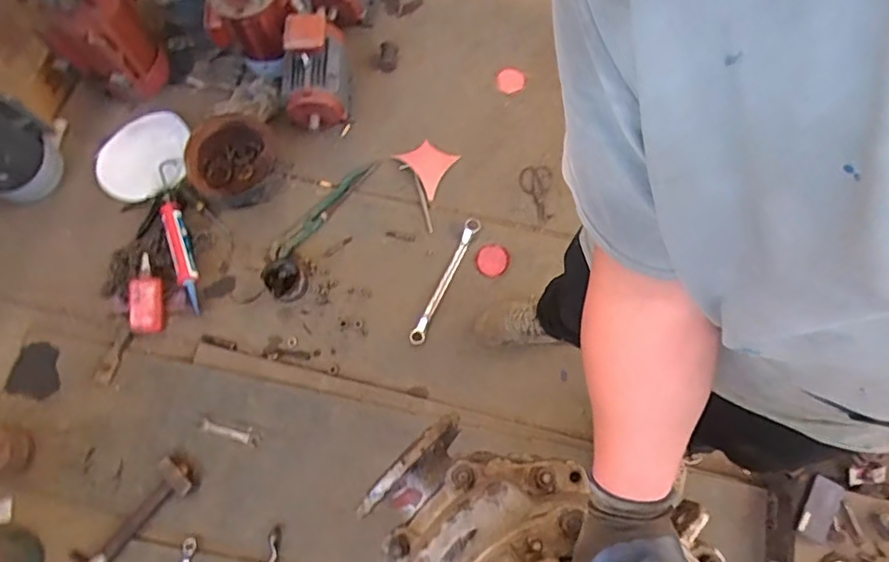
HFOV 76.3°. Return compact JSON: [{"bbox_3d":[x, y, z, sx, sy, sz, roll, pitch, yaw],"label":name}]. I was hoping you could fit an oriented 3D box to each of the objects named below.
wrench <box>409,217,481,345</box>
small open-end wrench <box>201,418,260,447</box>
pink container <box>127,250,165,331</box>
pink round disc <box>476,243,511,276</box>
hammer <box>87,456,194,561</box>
[{"bbox_3d":[0.003,-0.007,1.530,0.039,0.020,0.383,24,74,9],"label":"wrench"},{"bbox_3d":[-0.536,0.376,1.424,0.151,0.012,0.039,15,73,6],"label":"small open-end wrench"},{"bbox_3d":[-0.795,0.031,1.513,0.089,0.053,0.216,-9,72,0],"label":"pink container"},{"bbox_3d":[0.131,-0.058,1.541,0.093,0.008,0.088,0,72,1],"label":"pink round disc"},{"bbox_3d":[-0.744,0.559,1.347,0.326,0.064,0.105,-40,75,-11],"label":"hammer"}]

